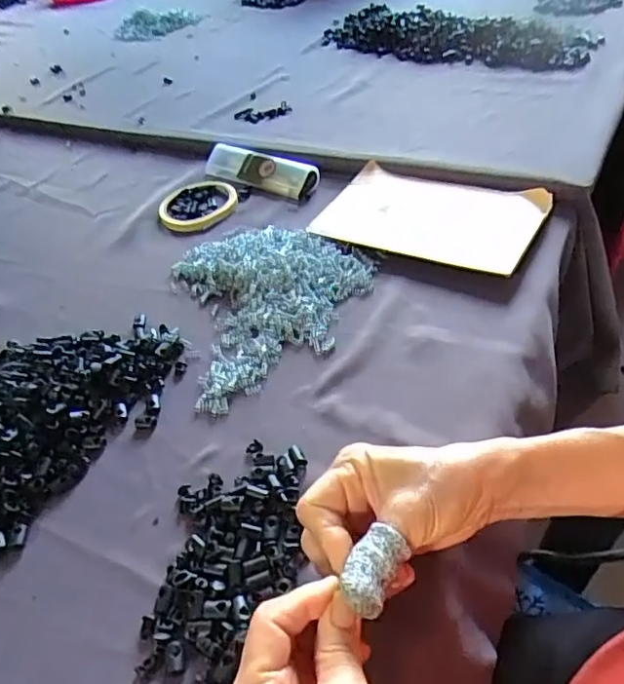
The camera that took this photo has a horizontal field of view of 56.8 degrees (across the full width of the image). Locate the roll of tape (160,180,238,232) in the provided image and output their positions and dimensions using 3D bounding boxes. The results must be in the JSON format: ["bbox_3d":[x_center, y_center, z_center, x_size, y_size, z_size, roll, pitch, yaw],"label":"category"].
[{"bbox_3d":[-0.131,-0.165,0.677,0.086,0.012,0.109,-4,41,4],"label":"roll of tape"}]

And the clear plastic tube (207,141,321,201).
[{"bbox_3d":[-0.067,-0.211,0.705,0.151,0.030,0.049,22,49,30],"label":"clear plastic tube"}]

